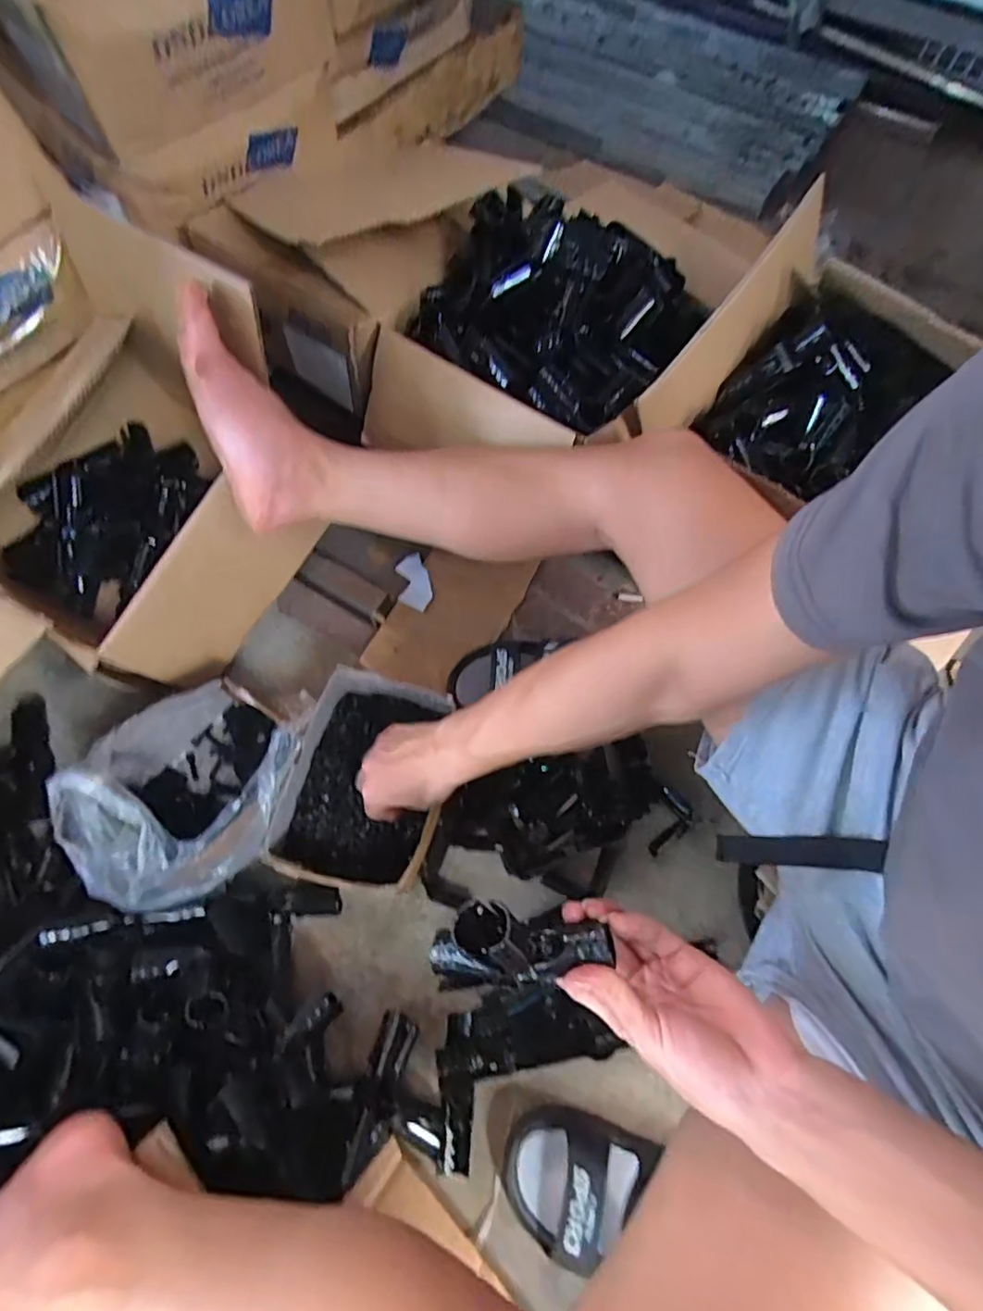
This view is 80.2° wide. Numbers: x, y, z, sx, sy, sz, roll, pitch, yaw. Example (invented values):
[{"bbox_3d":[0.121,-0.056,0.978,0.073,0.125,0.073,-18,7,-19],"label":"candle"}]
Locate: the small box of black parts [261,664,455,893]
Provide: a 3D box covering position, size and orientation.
[{"bbox_3d":[-0.129,0.130,0.617,0.145,0.067,0.209,12,67,3],"label":"small box of black parts"}]

